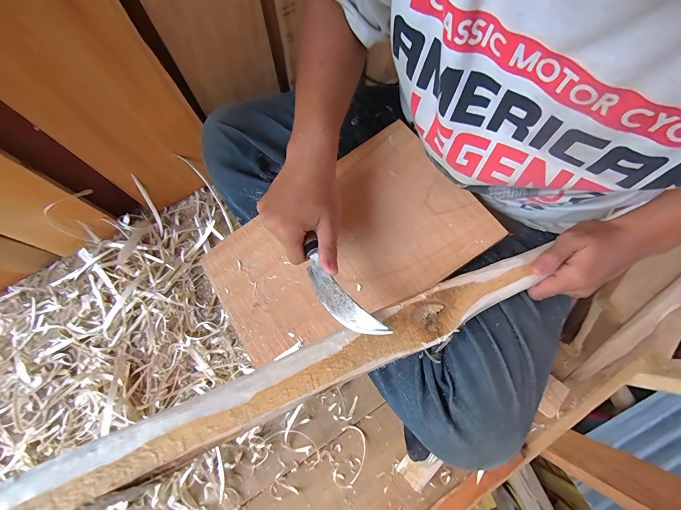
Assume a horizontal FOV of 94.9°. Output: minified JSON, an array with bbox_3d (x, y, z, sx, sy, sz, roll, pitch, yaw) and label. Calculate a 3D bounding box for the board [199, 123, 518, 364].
[{"bbox_3d":[0.001,-0.009,0.386,0.321,0.008,0.197,-35,73,-2],"label":"board"}]

